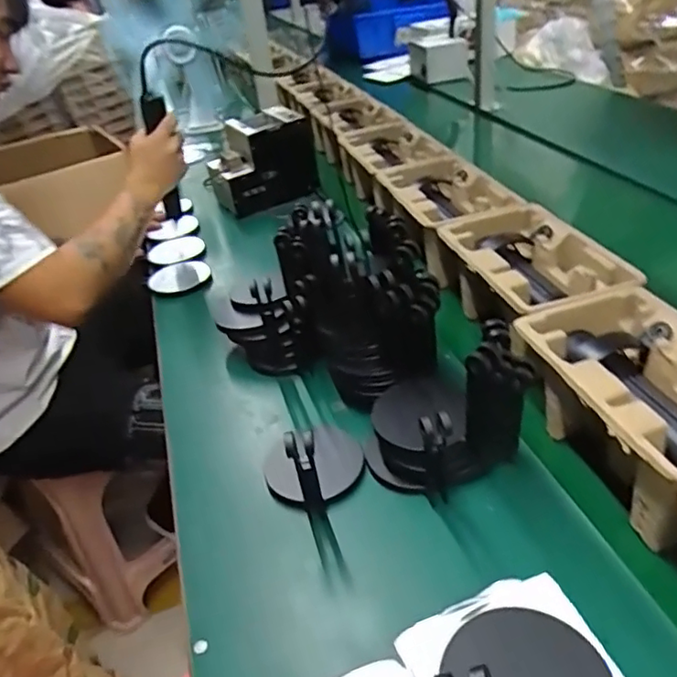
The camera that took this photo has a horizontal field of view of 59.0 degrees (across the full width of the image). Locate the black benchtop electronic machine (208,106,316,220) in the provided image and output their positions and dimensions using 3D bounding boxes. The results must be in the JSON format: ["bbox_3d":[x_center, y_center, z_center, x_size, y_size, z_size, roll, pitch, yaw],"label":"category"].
[{"bbox_3d":[-0.170,-0.363,1.204,0.194,0.139,0.183,-26,45,-20],"label":"black benchtop electronic machine"}]

